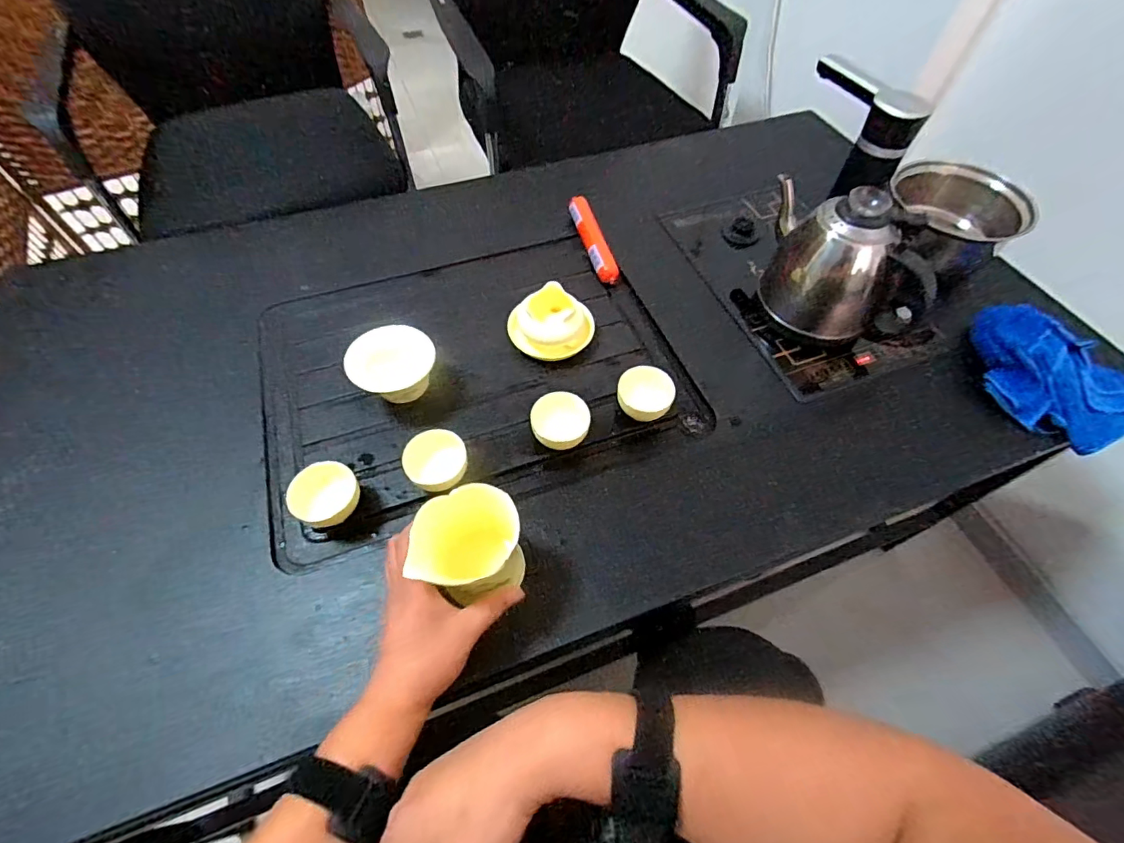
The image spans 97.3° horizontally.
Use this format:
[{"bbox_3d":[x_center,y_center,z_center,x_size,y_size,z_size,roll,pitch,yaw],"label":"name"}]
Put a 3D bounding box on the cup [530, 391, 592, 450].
[{"bbox_3d":[-0.001,0.006,0.517,0.058,0.048,0.054,2,57,0],"label":"cup"}]

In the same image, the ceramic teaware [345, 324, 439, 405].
[{"bbox_3d":[-0.182,-0.055,0.542,0.086,0.062,0.080,0,57,-1],"label":"ceramic teaware"}]

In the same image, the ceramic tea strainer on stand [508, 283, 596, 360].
[{"bbox_3d":[-0.010,-0.118,0.595,0.098,0.056,0.082,-36,65,-21],"label":"ceramic tea strainer on stand"}]

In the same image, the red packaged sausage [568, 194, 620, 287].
[{"bbox_3d":[0.043,-0.257,0.696,0.028,0.031,0.158,-14,59,-10],"label":"red packaged sausage"}]

